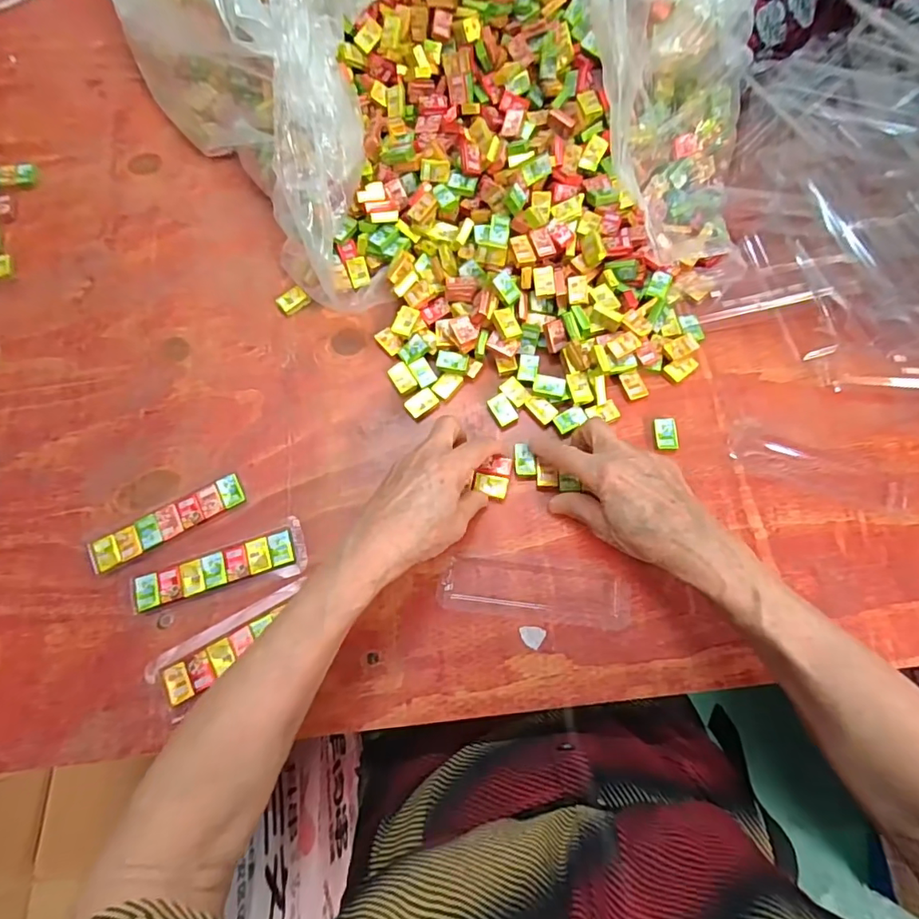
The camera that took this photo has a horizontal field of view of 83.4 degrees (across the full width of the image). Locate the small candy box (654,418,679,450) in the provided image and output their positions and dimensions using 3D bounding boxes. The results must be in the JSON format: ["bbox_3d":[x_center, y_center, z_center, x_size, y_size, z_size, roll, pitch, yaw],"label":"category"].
[{"bbox_3d":[0.164,-0.021,0.412,0.017,0.008,0.026,-3,72,1],"label":"small candy box"}]

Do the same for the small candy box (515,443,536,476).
[{"bbox_3d":[0.052,0.001,0.412,0.015,0.008,0.025,-5,72,1],"label":"small candy box"}]

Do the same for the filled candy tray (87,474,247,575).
[{"bbox_3d":[-0.228,0.050,0.403,0.120,0.010,0.027,-28,73,-7],"label":"filled candy tray"}]

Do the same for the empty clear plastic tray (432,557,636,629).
[{"bbox_3d":[0.056,0.098,0.383,0.137,0.008,0.038,6,72,4],"label":"empty clear plastic tray"}]

